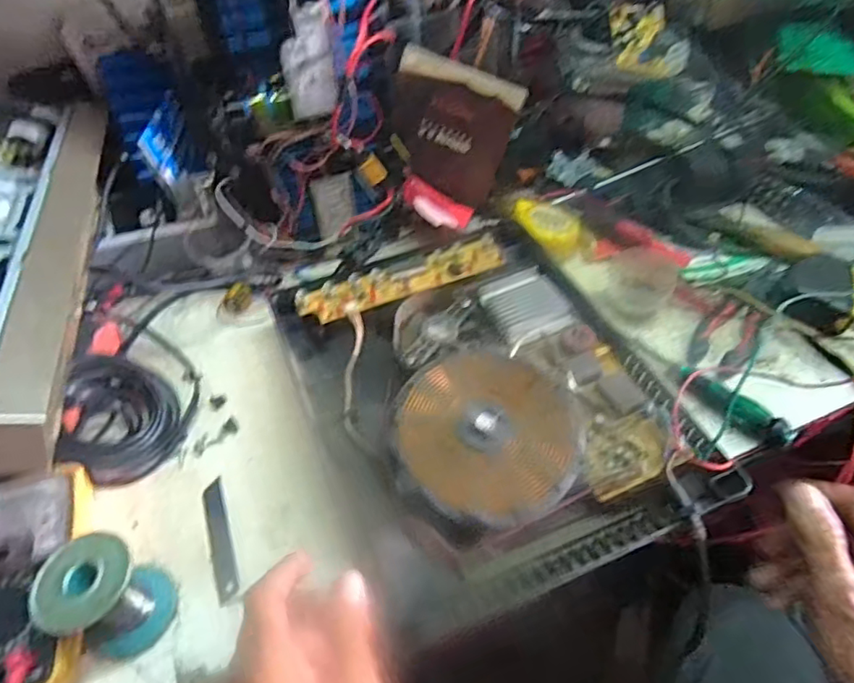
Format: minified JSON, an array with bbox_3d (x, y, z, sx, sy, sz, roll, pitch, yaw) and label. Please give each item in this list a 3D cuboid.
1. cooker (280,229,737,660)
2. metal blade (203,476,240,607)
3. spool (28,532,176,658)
[{"bbox_3d":[0.040,0.038,0.480,0.266,0.042,0.323,-19,51,-12],"label":"cooker"},{"bbox_3d":[-0.159,0.151,0.447,0.017,0.004,0.097,-16,53,-14],"label":"metal blade"},{"bbox_3d":[-0.212,0.169,0.386,0.061,0.067,0.059,-2,50,2],"label":"spool"}]

